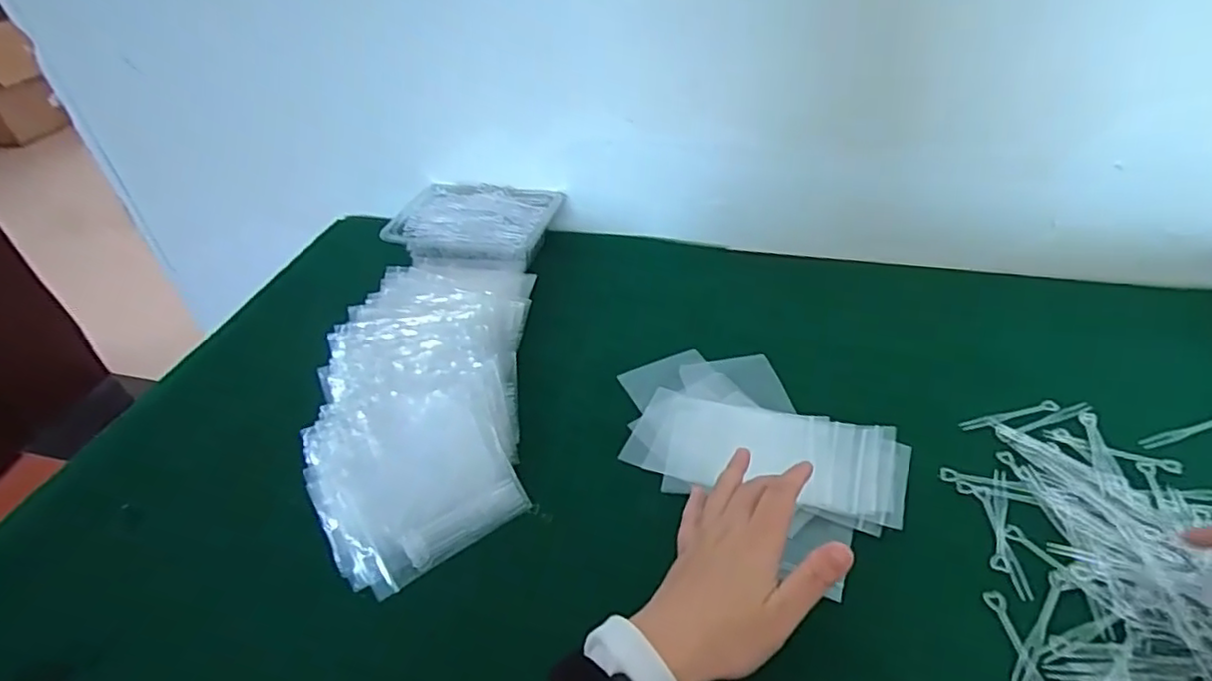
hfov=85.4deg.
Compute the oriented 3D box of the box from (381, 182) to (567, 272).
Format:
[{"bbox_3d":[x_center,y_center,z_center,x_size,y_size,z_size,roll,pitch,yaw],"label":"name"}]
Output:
[{"bbox_3d":[-0.147,-0.136,0.742,0.166,0.034,0.130,11,42,18],"label":"box"}]

